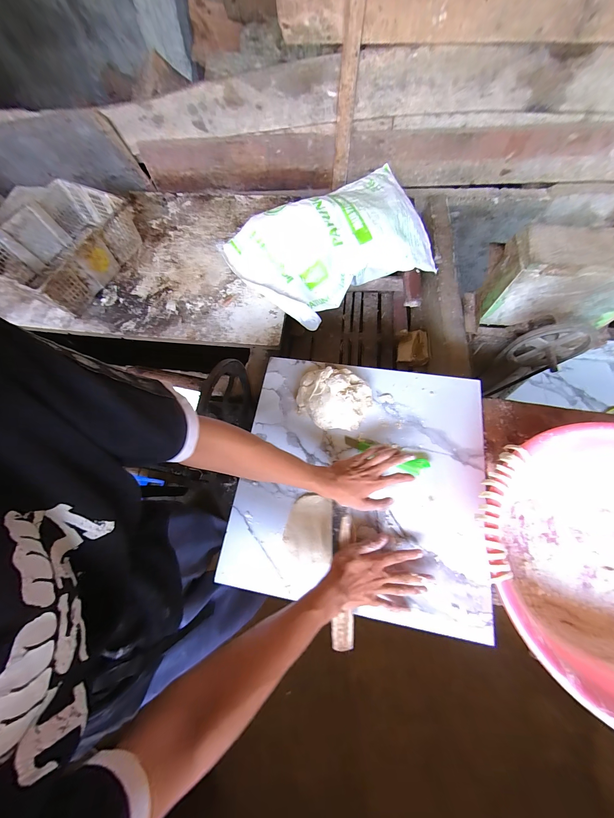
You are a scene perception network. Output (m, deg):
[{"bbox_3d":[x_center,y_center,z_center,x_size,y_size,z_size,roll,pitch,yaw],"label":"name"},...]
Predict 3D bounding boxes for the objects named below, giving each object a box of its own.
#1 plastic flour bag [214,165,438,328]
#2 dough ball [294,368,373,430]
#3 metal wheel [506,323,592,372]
[{"bbox_3d":[0.106,-0.561,0.911,0.658,0.154,0.436,-33,73,-9],"label":"plastic flour bag"},{"bbox_3d":[0.057,-0.024,0.579,0.159,0.064,0.126,8,71,5],"label":"dough ball"},{"bbox_3d":[0.696,-0.164,0.781,0.192,0.189,0.081,-5,71,0],"label":"metal wheel"}]

